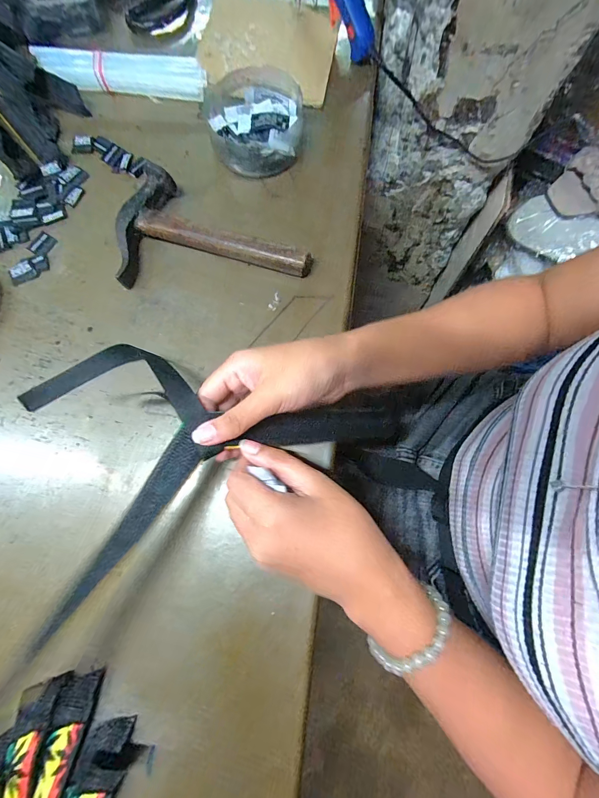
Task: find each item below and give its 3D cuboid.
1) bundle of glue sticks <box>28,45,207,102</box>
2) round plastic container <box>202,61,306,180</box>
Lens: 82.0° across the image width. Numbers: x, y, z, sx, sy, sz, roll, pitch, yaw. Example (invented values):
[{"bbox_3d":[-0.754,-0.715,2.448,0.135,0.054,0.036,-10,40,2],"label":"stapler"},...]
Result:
[{"bbox_3d":[-0.196,-0.361,0.384,0.184,0.027,0.040,5,76,1],"label":"bundle of glue sticks"},{"bbox_3d":[-0.046,-0.288,0.357,0.097,0.040,0.101,0,76,0],"label":"round plastic container"}]

